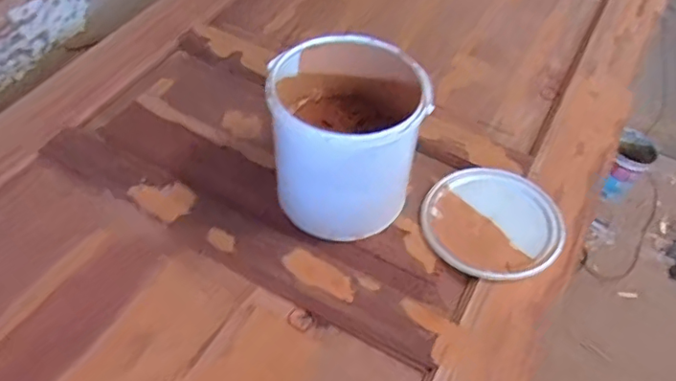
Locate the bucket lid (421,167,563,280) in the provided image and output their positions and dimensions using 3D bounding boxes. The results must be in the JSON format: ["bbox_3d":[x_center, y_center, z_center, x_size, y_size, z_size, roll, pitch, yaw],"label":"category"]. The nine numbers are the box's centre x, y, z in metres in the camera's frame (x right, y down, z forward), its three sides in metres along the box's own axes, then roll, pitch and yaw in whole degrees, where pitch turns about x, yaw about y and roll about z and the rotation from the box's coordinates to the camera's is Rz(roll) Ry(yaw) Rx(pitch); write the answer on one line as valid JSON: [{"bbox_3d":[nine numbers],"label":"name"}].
[{"bbox_3d":[0.199,0.039,0.726,0.172,0.023,0.169,1,51,-1],"label":"bucket lid"}]

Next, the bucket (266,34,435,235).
[{"bbox_3d":[0.011,-0.063,0.694,0.175,0.188,0.189,2,52,-3],"label":"bucket"}]

